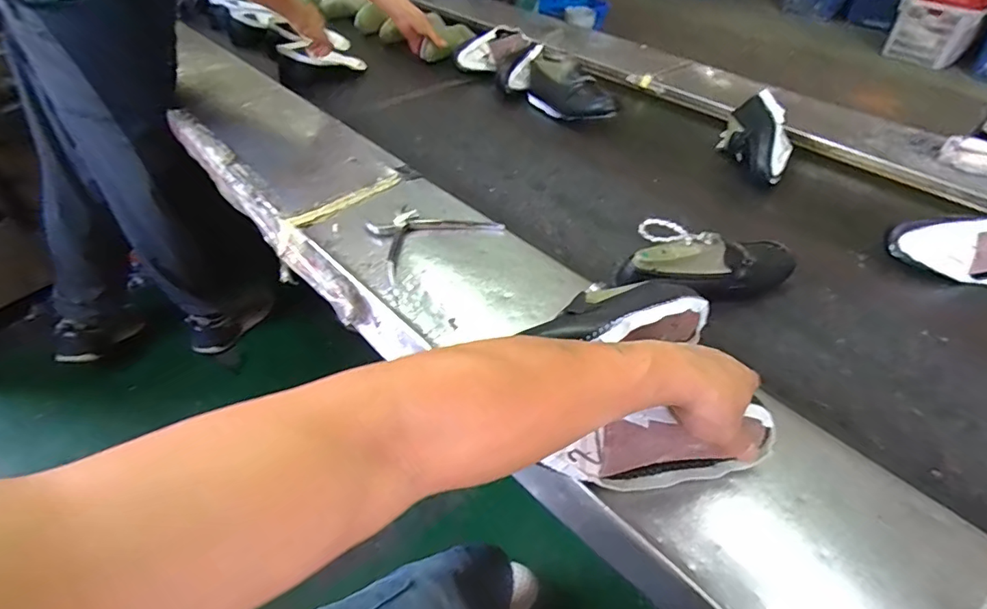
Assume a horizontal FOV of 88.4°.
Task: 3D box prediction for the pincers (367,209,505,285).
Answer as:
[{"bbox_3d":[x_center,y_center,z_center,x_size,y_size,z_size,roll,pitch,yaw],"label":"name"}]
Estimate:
[{"bbox_3d":[-0.091,-0.103,0.710,0.184,0.013,0.116,-29,52,-26],"label":"pincers"}]

